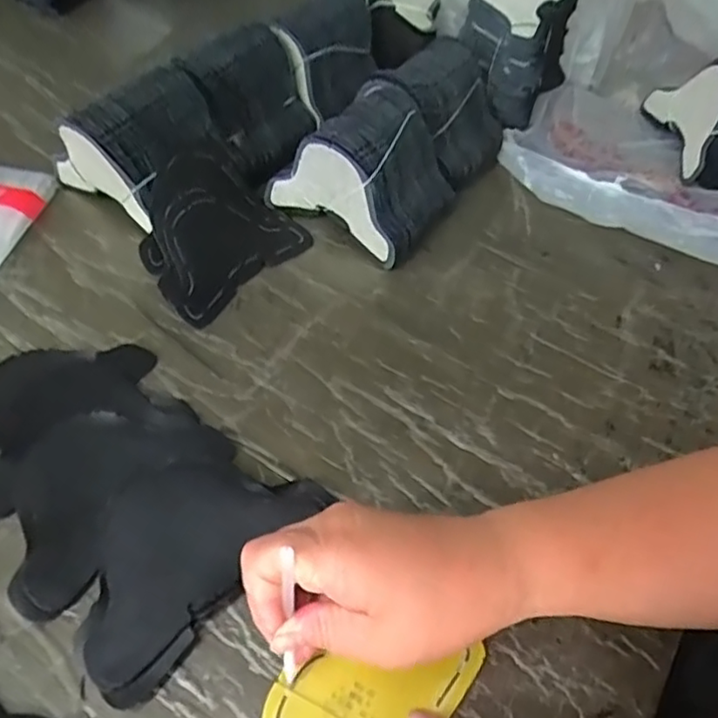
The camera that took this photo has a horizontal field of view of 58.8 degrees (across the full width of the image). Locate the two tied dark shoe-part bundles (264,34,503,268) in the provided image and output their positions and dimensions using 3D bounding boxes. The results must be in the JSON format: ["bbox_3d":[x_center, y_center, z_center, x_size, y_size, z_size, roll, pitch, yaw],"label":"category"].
[{"bbox_3d":[0.034,-0.200,0.576,0.132,0.110,0.206,29,53,16],"label":"two tied dark shoe-part bundles"}]

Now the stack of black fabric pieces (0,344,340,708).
[{"bbox_3d":[-0.146,0.062,0.394,0.144,0.020,0.232,-34,62,-29],"label":"stack of black fabric pieces"}]

